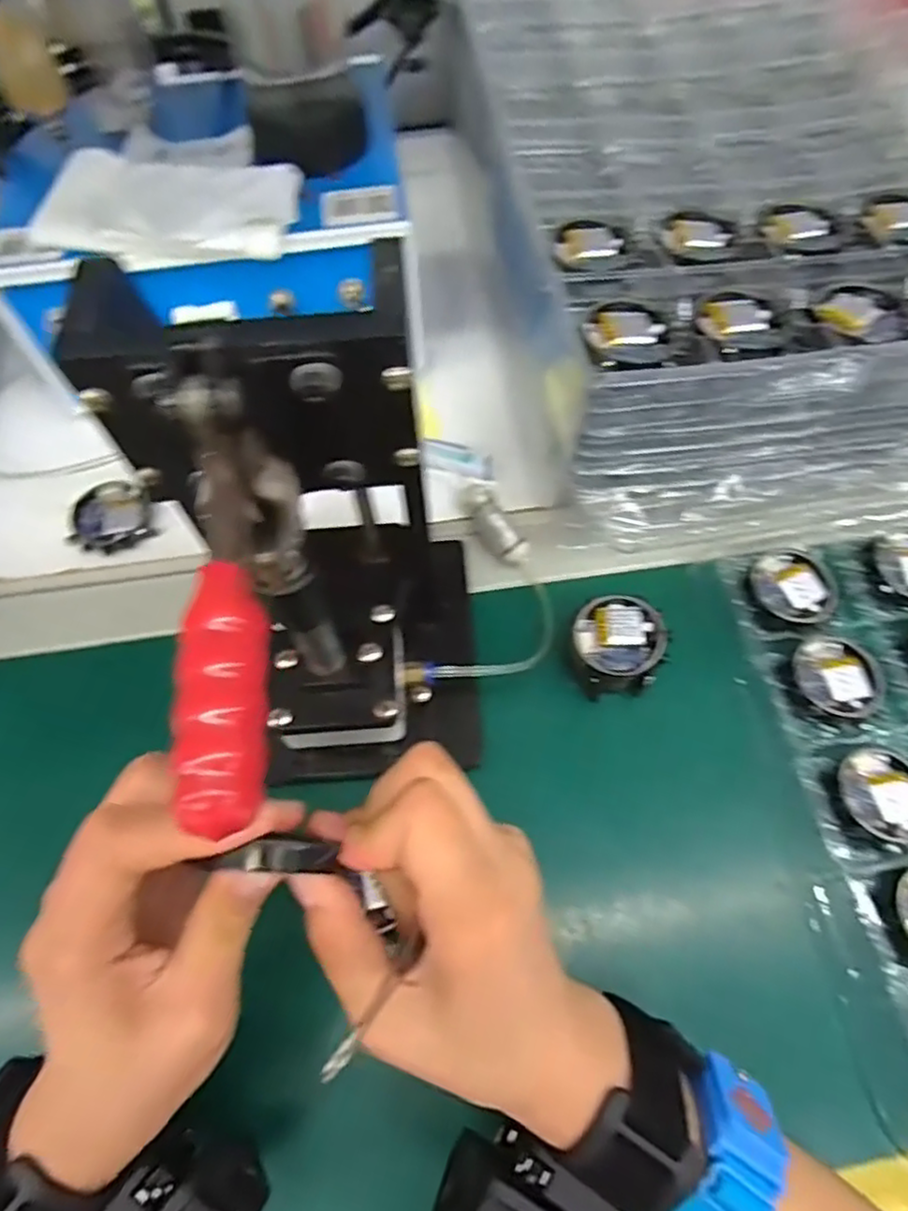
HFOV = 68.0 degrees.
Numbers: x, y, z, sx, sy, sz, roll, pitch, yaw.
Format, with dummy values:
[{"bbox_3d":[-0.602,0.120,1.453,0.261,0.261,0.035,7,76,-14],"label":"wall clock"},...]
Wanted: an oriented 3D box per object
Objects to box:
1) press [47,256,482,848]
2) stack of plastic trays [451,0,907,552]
[{"bbox_3d":[-0.041,-0.009,0.248,0.093,0.237,0.177,-2,64,2],"label":"press"},{"bbox_3d":[0.175,-0.267,0.437,0.306,0.111,0.444,-11,64,-3],"label":"stack of plastic trays"}]

